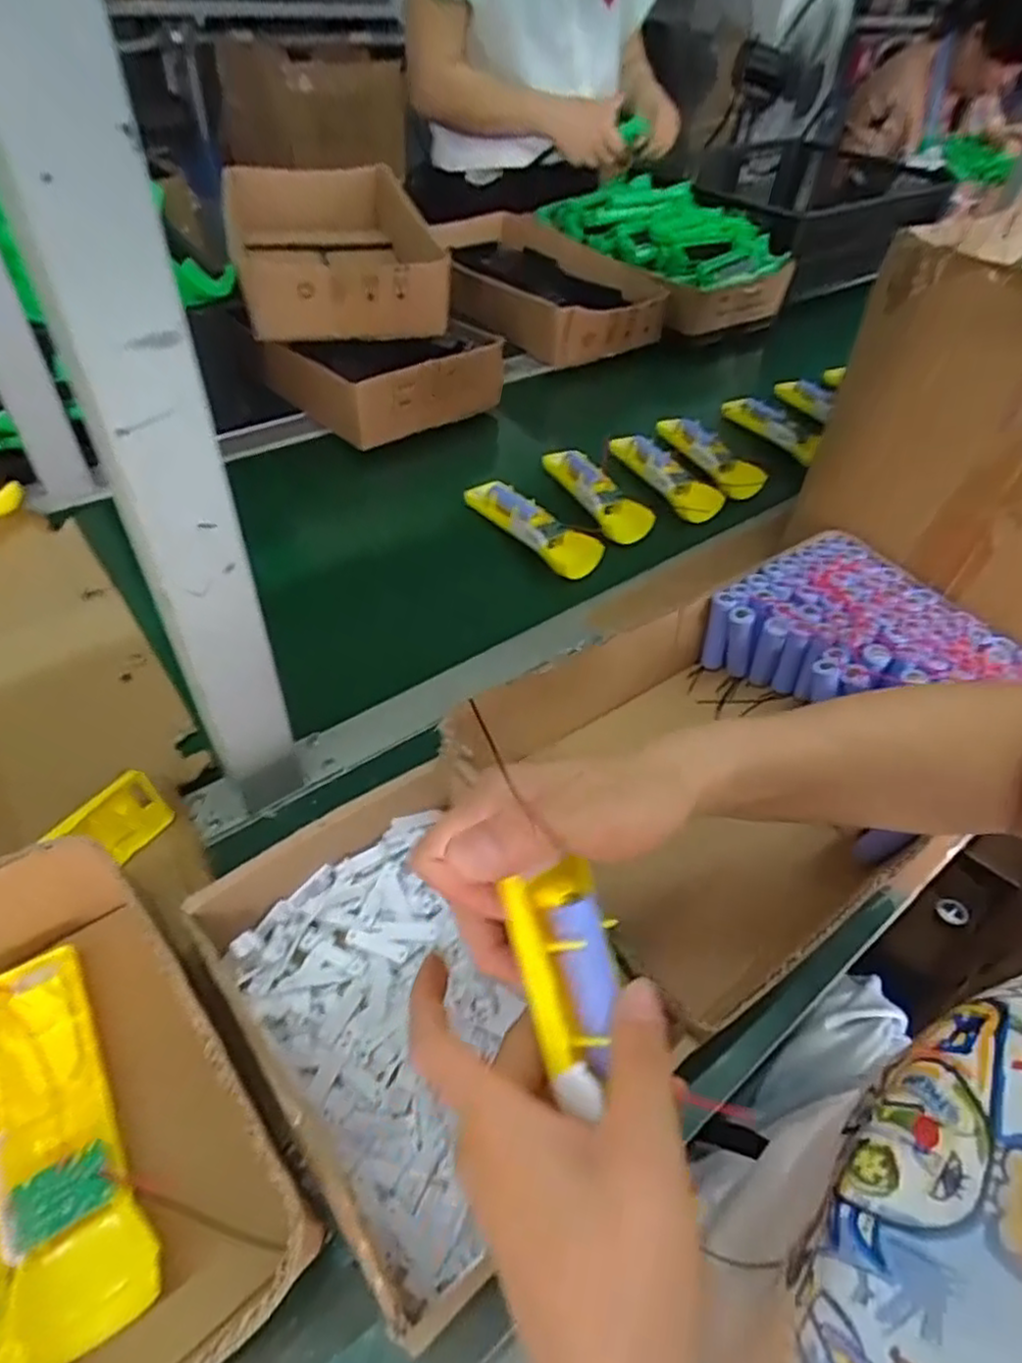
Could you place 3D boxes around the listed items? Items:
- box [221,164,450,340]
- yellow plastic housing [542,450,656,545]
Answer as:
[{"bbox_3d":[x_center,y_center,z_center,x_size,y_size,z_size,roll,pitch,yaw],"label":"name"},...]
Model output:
[{"bbox_3d":[-0.210,-0.505,0.817,0.211,0.081,0.358,-13,51,-15],"label":"box"},{"bbox_3d":[0.093,-0.202,0.738,0.046,0.030,0.161,-17,52,-19],"label":"yellow plastic housing"}]

